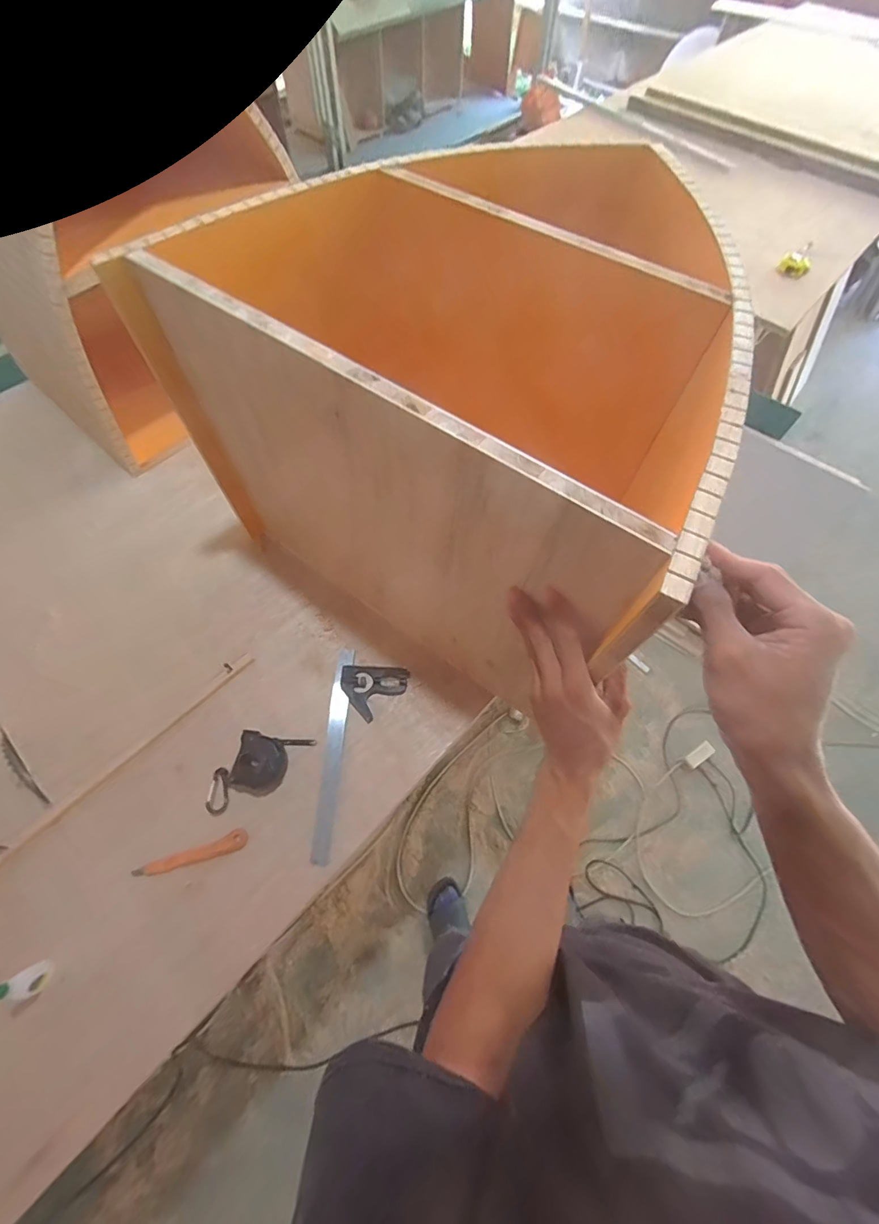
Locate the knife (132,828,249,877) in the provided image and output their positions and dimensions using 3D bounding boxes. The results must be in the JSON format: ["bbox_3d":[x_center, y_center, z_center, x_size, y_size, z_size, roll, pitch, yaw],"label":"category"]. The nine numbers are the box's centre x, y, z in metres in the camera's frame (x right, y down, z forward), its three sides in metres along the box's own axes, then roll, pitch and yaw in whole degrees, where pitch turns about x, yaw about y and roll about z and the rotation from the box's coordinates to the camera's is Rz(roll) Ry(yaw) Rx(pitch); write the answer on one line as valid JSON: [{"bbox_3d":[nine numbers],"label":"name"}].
[{"bbox_3d":[-0.331,0.326,0.602,0.144,0.009,0.025,-16,65,-9],"label":"knife"}]

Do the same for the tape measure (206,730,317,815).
[{"bbox_3d":[-0.264,0.219,0.638,0.079,0.047,0.149,35,68,15],"label":"tape measure"}]

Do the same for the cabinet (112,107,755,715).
[{"bbox_3d":[0.055,-0.247,0.628,0.588,0.435,0.507,34,64,15],"label":"cabinet"}]

